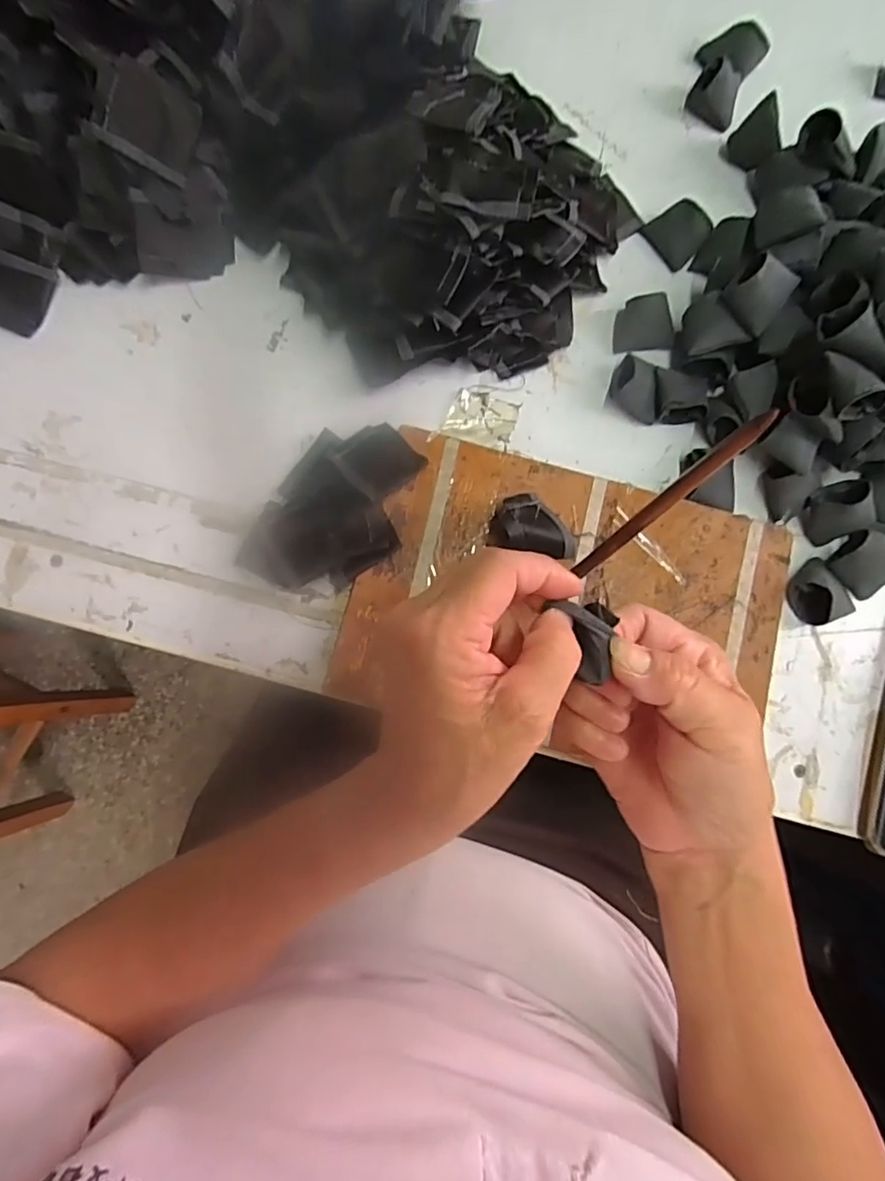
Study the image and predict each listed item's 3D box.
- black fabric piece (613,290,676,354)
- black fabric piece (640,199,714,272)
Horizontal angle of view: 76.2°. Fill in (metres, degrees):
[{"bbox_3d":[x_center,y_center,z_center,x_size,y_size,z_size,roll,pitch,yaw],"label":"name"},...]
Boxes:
[{"bbox_3d":[0.142,-0.187,0.396,0.039,0.020,0.032,-2,81,-4],"label":"black fabric piece"},{"bbox_3d":[0.170,-0.259,0.405,0.031,0.020,0.039,-42,86,-9],"label":"black fabric piece"}]

